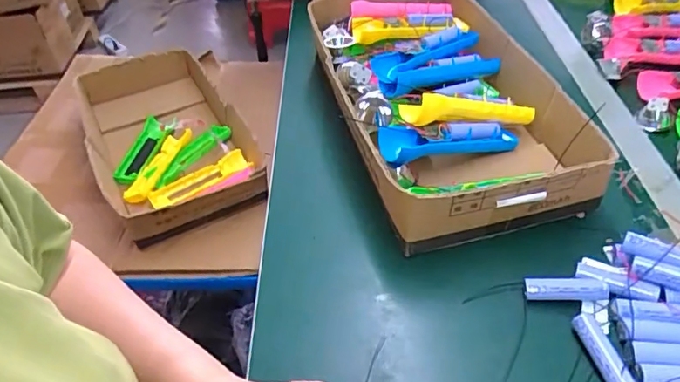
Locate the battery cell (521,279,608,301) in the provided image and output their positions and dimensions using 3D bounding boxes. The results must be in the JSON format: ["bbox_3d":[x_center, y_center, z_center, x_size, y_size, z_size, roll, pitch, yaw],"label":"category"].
[{"bbox_3d":[0.190,0.083,0.425,0.064,0.016,0.015,4,42,8],"label":"battery cell"}]

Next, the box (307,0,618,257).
[{"bbox_3d":[0.106,-0.125,0.611,0.231,0.082,0.444,-9,42,-7],"label":"box"}]

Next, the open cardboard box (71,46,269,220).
[{"bbox_3d":[-0.304,-0.101,0.867,0.215,0.076,0.413,-21,45,-20],"label":"open cardboard box"}]

